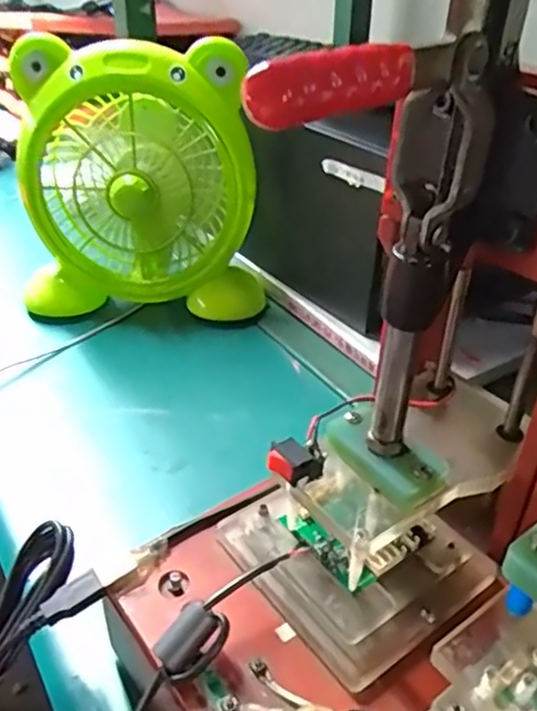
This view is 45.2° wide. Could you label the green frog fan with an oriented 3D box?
[{"bbox_3d":[-0.133,-0.185,0.689,0.246,0.259,0.154,1,34,-1],"label":"green frog fan"}]

